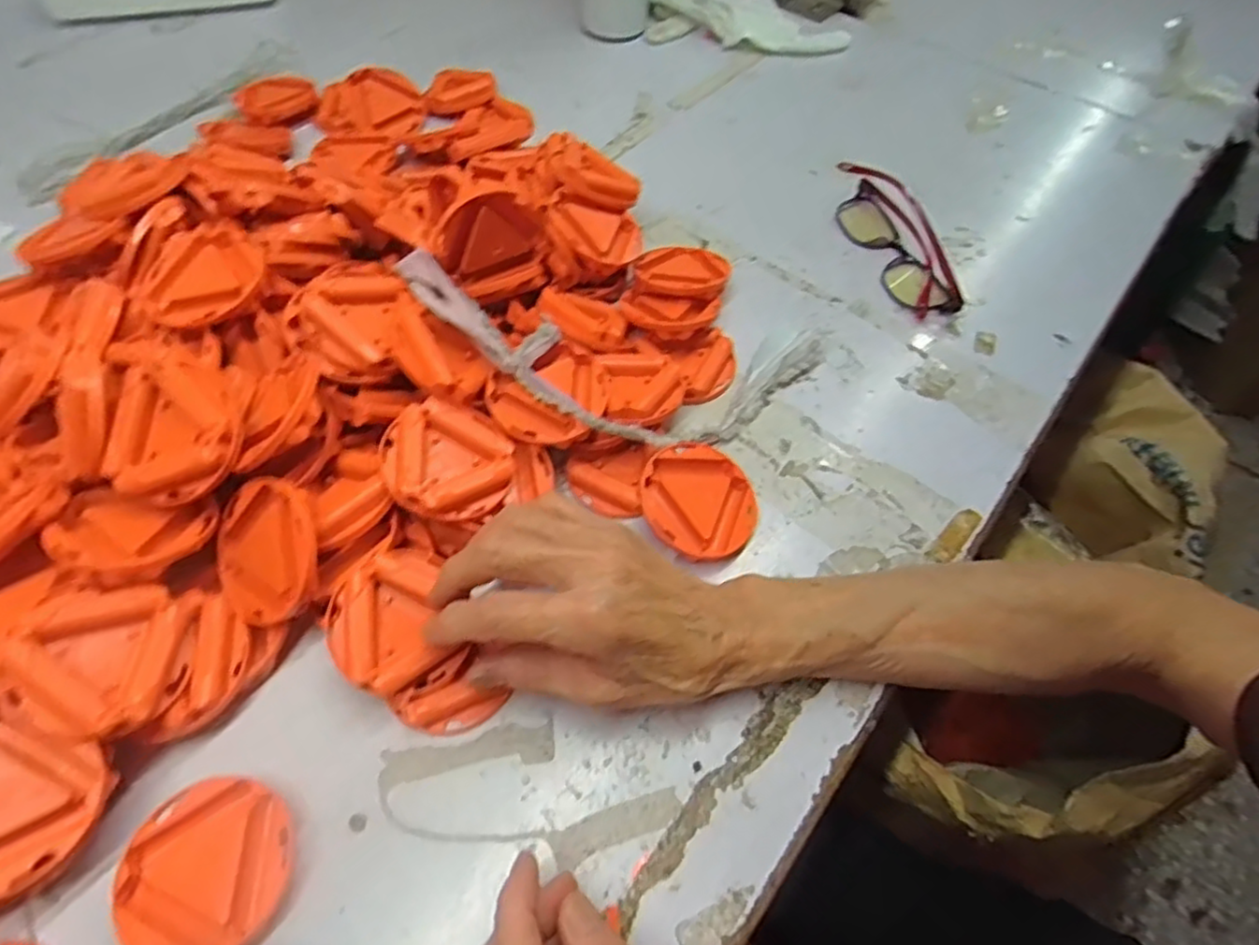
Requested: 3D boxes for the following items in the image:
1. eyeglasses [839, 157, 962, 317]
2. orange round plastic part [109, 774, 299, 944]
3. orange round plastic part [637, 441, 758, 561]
[{"bbox_3d":[0.186,-0.165,0.483,0.034,0.045,0.128,-16,58,-11],"label":"eyeglasses"},{"bbox_3d":[-0.167,0.157,0.272,0.062,0.012,0.063,0,57,-1],"label":"orange round plastic part"},{"bbox_3d":[0.036,0.015,0.367,0.063,0.007,0.065,8,62,-16],"label":"orange round plastic part"}]

